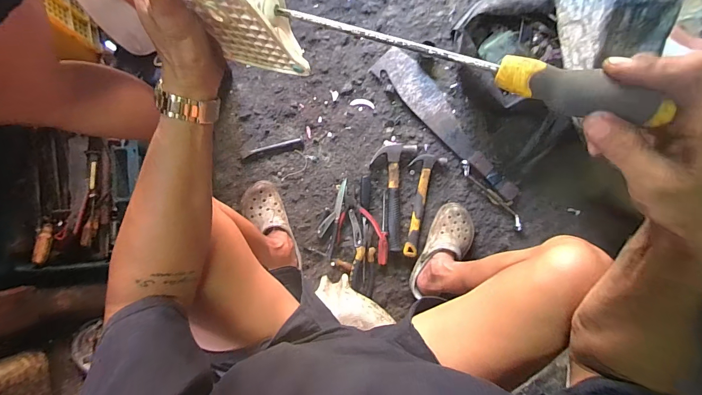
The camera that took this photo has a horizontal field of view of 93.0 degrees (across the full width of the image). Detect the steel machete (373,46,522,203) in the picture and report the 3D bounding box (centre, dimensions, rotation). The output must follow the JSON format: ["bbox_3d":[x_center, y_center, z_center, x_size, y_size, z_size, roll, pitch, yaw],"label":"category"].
[{"bbox_3d":[0.271,-0.205,0.918,0.097,0.023,0.521,-44,87,1],"label":"steel machete"}]

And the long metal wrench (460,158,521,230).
[{"bbox_3d":[0.386,-0.007,0.912,0.030,0.013,0.242,-42,87,1],"label":"long metal wrench"}]

